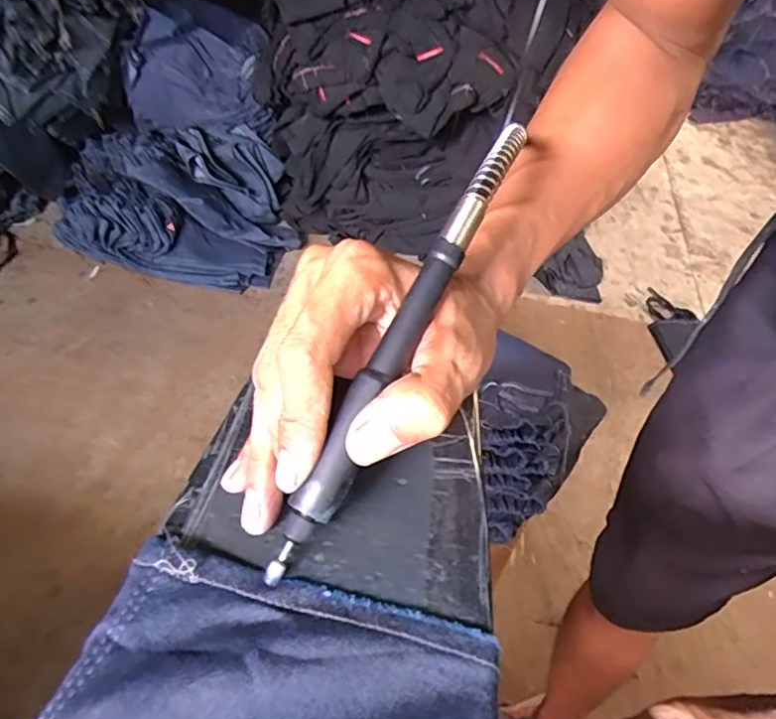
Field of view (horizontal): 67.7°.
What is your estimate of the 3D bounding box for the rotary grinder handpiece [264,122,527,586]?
[{"bbox_3d":[0.009,-0.013,0.239,0.021,0.025,0.217,25,76,18],"label":"rotary grinder handpiece"}]

